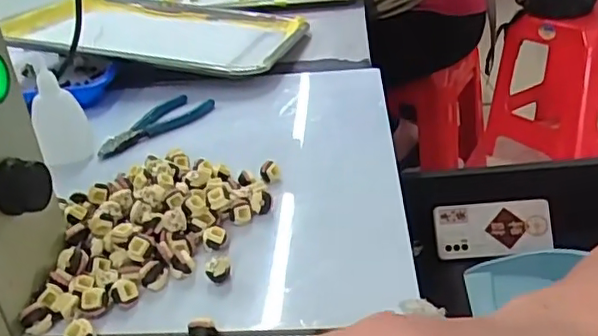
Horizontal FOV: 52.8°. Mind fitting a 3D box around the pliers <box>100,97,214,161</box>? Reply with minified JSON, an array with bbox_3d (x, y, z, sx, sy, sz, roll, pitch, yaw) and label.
[{"bbox_3d":[-0.142,-0.043,0.583,0.058,0.011,0.131,14,34,31],"label":"pliers"}]

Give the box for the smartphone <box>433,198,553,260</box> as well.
[{"bbox_3d":[0.281,0.088,0.874,0.162,0.077,0.015,-5,-6,4],"label":"smartphone"}]

